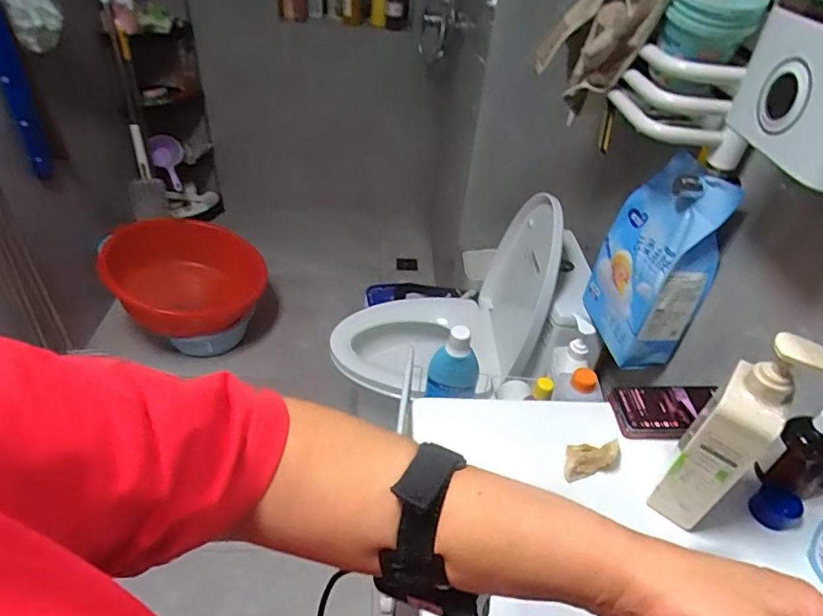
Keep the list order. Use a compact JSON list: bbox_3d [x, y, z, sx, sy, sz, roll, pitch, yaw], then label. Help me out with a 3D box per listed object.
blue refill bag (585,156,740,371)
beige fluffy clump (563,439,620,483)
[{"bbox_3d":[0.443,-0.084,0.951,0.118,0.337,0.198,3,40,-4],"label":"blue refill bag"},{"bbox_3d":[0.221,0.184,0.643,0.072,0.030,0.040,-8,42,-16],"label":"beige fluffy clump"}]

